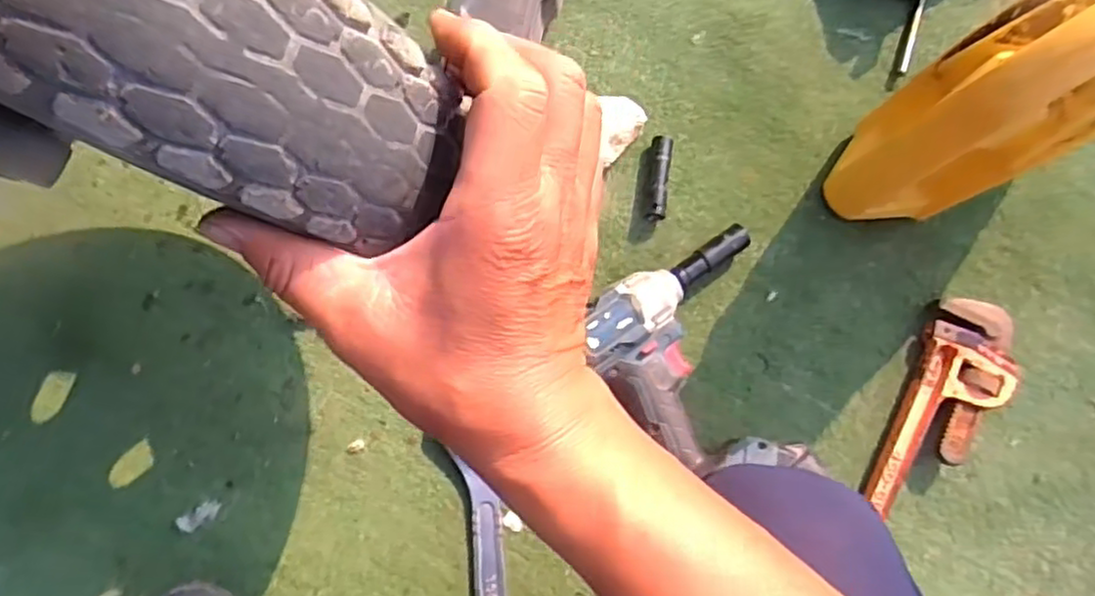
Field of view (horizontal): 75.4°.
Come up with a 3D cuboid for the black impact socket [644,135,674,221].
[{"bbox_3d":[0.103,-0.110,0.655,0.020,0.023,0.079,8,79,0],"label":"black impact socket"}]

